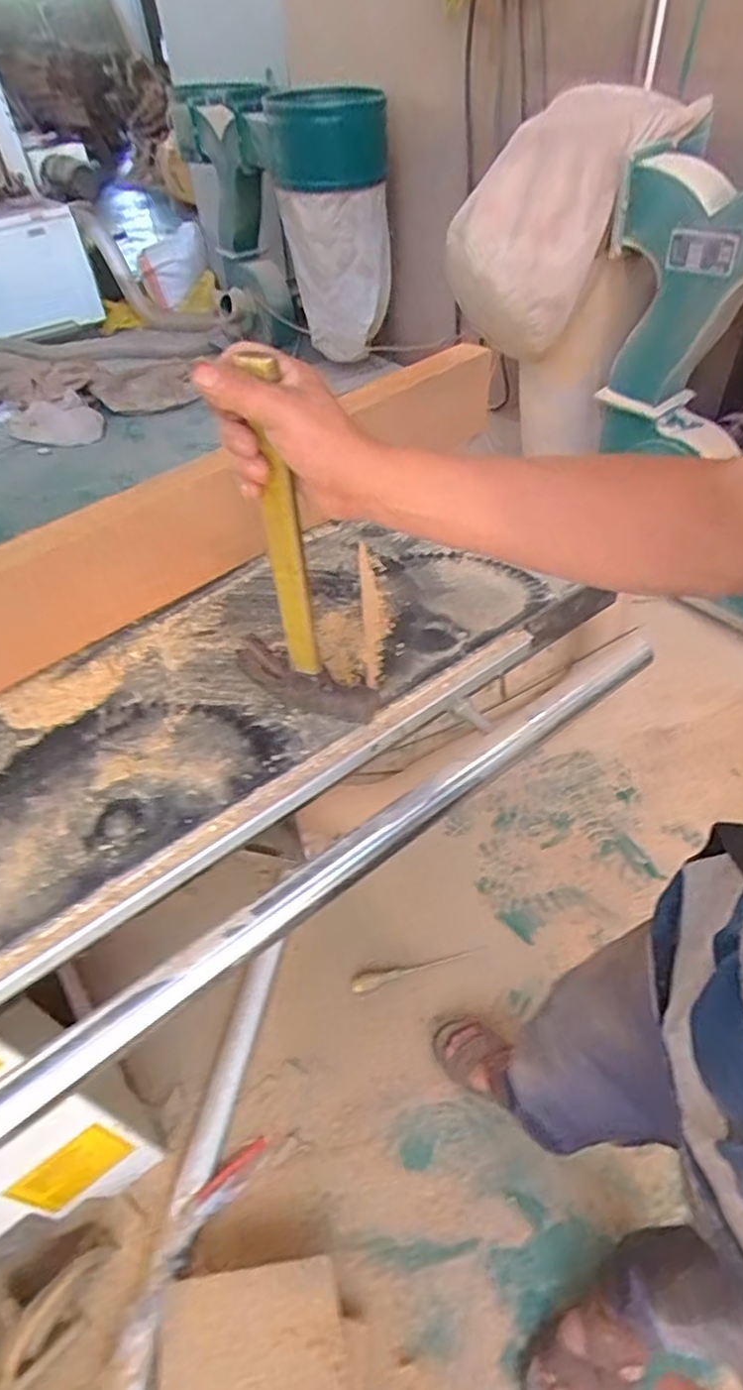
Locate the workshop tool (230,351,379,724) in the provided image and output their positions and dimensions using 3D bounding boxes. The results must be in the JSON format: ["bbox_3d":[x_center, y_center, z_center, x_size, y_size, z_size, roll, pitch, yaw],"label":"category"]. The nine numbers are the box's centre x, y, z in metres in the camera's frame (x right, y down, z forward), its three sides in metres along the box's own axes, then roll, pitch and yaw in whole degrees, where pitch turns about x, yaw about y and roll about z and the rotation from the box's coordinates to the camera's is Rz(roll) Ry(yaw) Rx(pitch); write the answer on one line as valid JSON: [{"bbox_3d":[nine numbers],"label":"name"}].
[{"bbox_3d":[-0.077,-0.105,0.532,0.155,0.316,0.031,19,52,20],"label":"workshop tool"}]

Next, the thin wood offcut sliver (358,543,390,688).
[{"bbox_3d":[0.003,-0.097,0.742,0.028,0.008,0.236,-5,46,1],"label":"thin wood offcut sliver"}]

